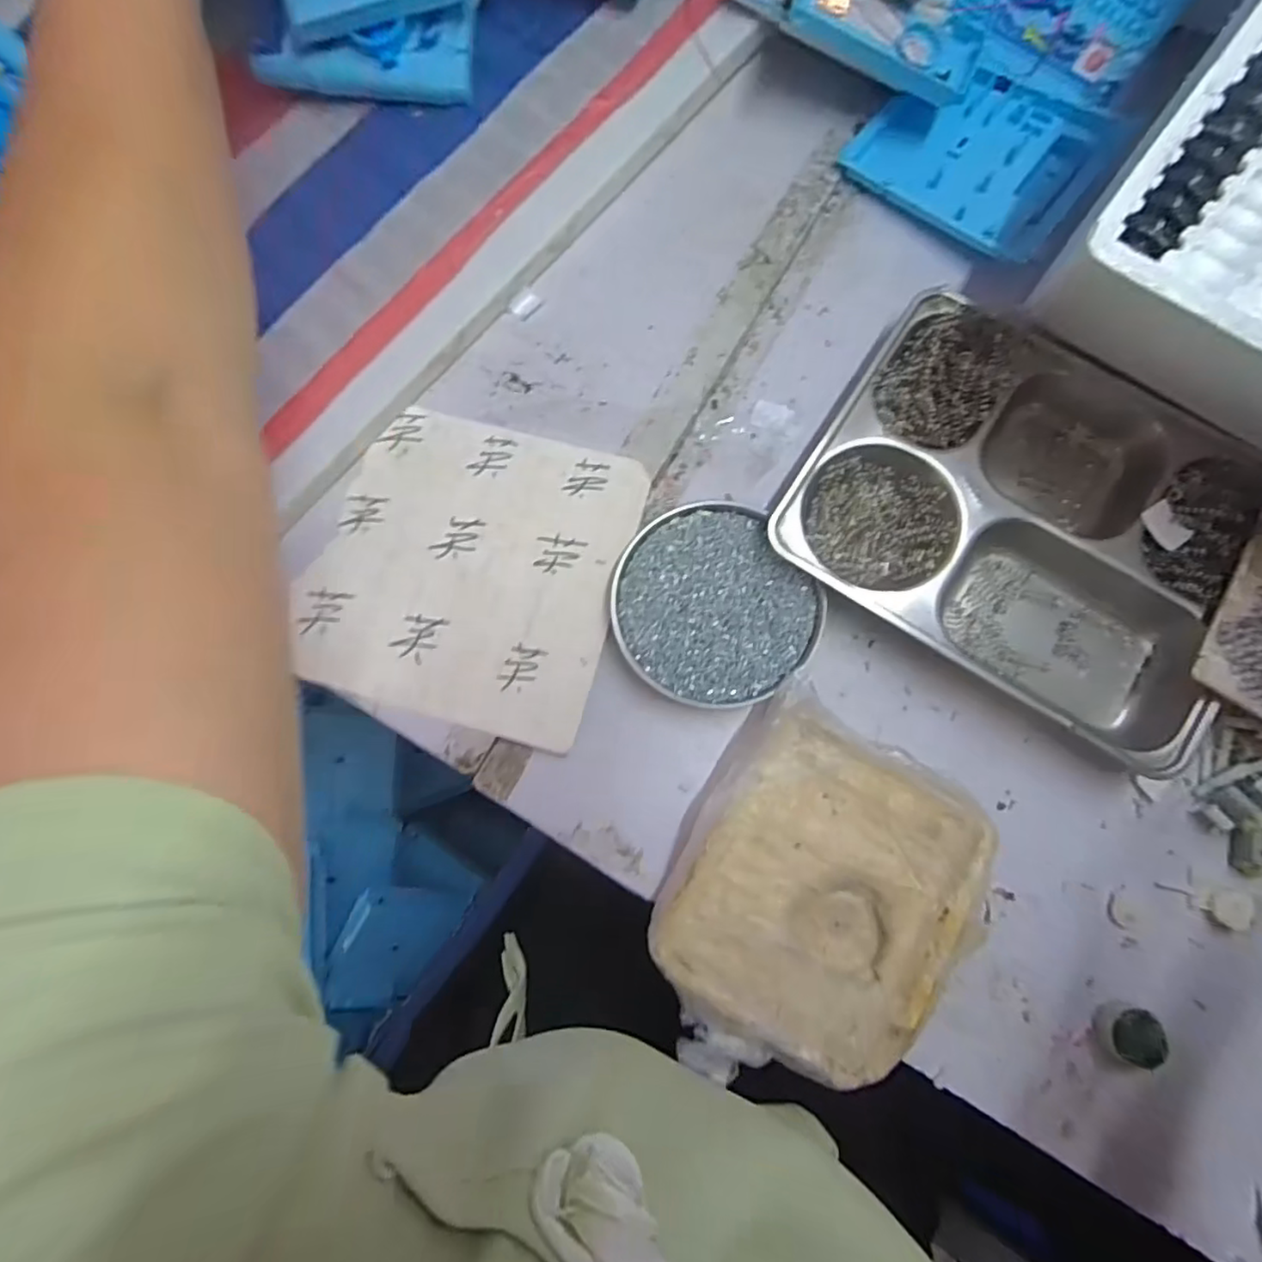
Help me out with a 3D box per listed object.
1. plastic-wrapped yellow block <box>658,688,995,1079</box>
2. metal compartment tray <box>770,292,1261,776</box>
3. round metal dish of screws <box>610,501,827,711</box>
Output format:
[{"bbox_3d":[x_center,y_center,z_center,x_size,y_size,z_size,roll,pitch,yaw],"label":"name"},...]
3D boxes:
[{"bbox_3d":[0.109,0.164,0.389,0.164,0.046,0.210,29,85,6],"label":"plastic-wrapped yellow block"},{"bbox_3d":[0.257,-0.075,0.416,0.274,0.040,0.219,33,85,6],"label":"metal compartment tray"},{"bbox_3d":[0.054,-0.015,0.428,0.127,0.023,0.131,0,83,3],"label":"round metal dish of screws"}]

